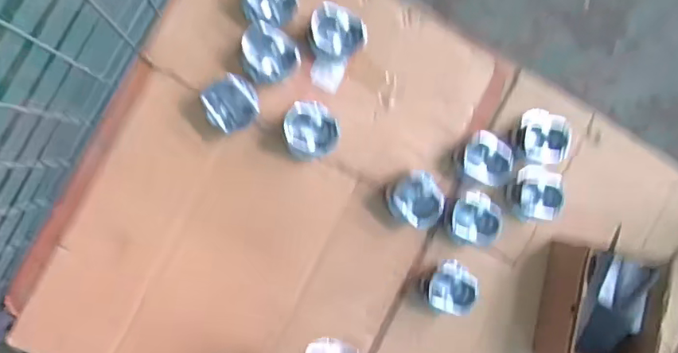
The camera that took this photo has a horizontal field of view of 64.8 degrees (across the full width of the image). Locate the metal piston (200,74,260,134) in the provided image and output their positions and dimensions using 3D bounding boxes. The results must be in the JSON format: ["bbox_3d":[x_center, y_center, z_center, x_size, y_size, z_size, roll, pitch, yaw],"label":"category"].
[{"bbox_3d":[-0.152,-0.103,0.759,0.071,0.056,0.073,0,91,-9],"label":"metal piston"}]

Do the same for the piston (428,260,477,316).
[{"bbox_3d":[0.169,0.169,0.805,0.080,0.040,0.077,0,91,-9],"label":"piston"}]

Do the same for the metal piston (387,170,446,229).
[{"bbox_3d":[0.115,0.032,0.796,0.084,0.048,0.075,38,85,-8],"label":"metal piston"}]

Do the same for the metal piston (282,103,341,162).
[{"bbox_3d":[-0.040,-0.066,0.773,0.075,0.054,0.080,0,91,-9],"label":"metal piston"}]

